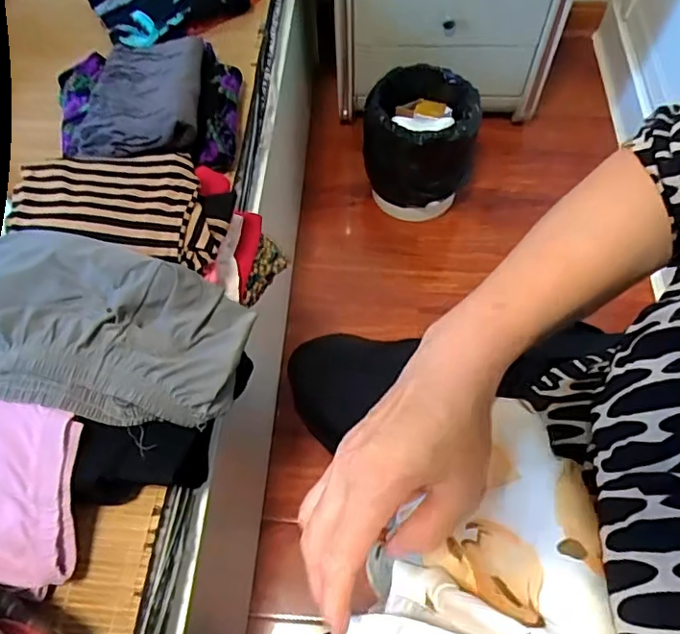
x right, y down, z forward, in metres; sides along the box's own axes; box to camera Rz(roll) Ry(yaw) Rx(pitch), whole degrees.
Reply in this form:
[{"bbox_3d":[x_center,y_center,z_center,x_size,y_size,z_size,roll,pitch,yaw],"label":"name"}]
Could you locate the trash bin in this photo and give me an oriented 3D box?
[{"bbox_3d":[0.180,-0.387,1.245,0.230,0.259,0.239,13,62,10],"label":"trash bin"}]

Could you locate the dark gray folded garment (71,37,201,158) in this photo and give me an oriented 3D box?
[{"bbox_3d":[-0.289,-0.320,0.807,0.169,0.038,0.273,-10,53,5],"label":"dark gray folded garment"}]

